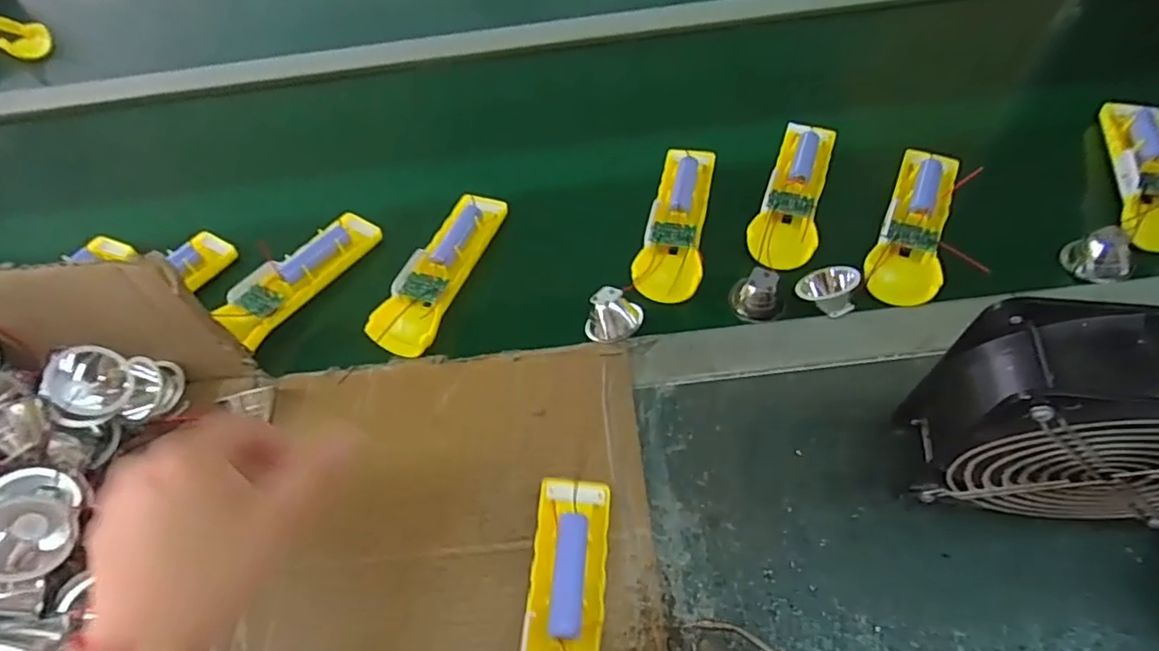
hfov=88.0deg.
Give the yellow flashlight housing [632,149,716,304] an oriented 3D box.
[{"bbox_3d":[0.080,-0.087,0.490,0.049,0.020,0.151,10,61,9],"label":"yellow flashlight housing"}]

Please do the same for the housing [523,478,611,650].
[{"bbox_3d":[-0.008,0.166,0.327,0.048,0.035,0.164,2,60,4],"label":"housing"}]

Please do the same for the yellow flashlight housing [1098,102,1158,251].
[{"bbox_3d":[0.418,-0.116,0.441,0.036,0.025,0.144,10,61,9],"label":"yellow flashlight housing"}]

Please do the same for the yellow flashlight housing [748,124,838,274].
[{"bbox_3d":[0.174,-0.107,0.493,0.049,0.033,0.148,15,62,12],"label":"yellow flashlight housing"}]

